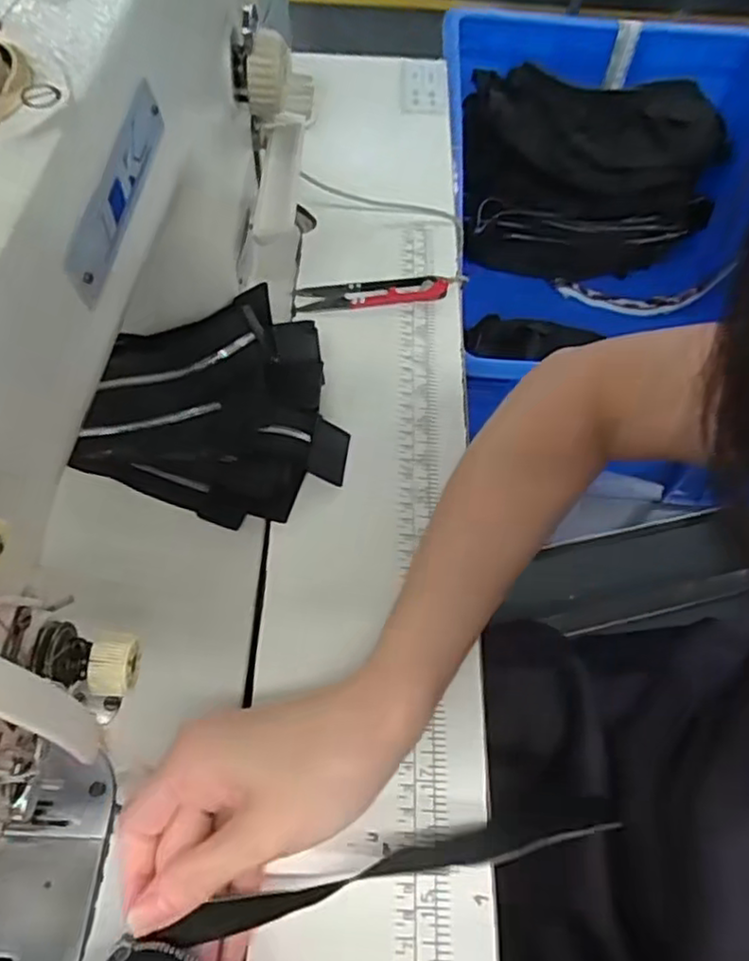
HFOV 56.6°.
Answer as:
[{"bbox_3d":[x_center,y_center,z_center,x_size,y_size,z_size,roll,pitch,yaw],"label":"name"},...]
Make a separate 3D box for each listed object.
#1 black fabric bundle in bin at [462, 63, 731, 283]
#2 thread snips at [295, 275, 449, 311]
[{"bbox_3d":[0.244,-0.360,0.808,0.287,0.156,0.183,0,59,-3],"label":"black fabric bundle in bin"},{"bbox_3d":[-0.001,-0.127,0.468,0.101,0.008,0.026,-4,60,-5],"label":"thread snips"}]

